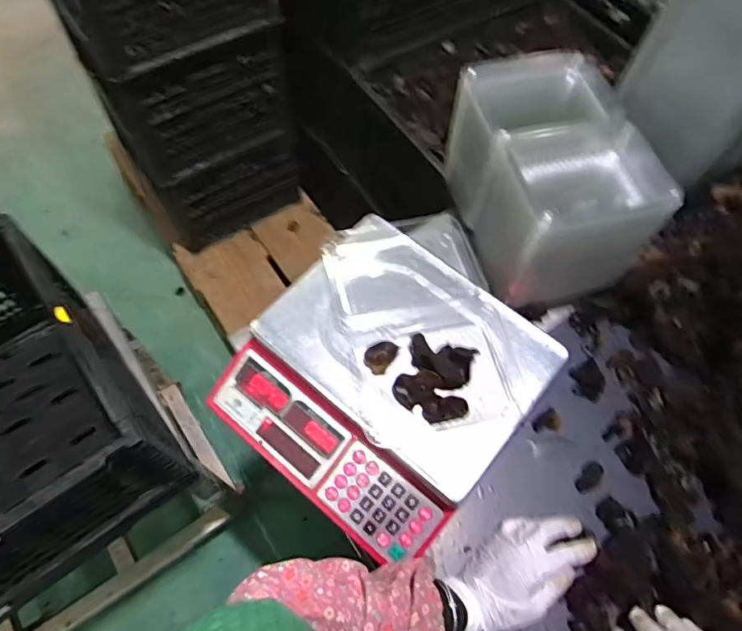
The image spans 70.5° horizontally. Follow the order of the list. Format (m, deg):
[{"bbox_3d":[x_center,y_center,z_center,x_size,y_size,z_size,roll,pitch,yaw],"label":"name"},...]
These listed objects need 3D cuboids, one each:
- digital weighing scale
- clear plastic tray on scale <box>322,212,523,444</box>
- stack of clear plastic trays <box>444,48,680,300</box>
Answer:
[{"bbox_3d":[0.021,0.061,0.606,0.304,0.091,0.317,38,67,15],"label":"digital weighing scale"},{"bbox_3d":[0.054,-0.003,0.602,0.173,0.027,0.266,-12,65,-9],"label":"clear plastic tray on scale"},{"bbox_3d":[0.231,-0.191,0.708,0.188,0.172,0.299,-12,65,-10],"label":"stack of clear plastic trays"}]

